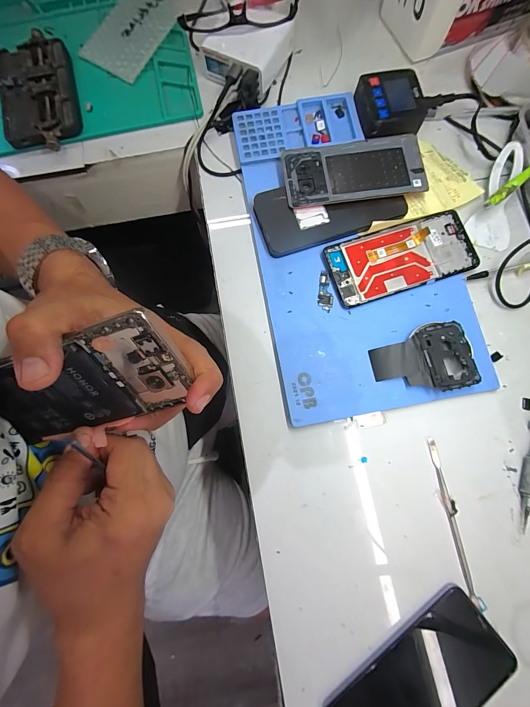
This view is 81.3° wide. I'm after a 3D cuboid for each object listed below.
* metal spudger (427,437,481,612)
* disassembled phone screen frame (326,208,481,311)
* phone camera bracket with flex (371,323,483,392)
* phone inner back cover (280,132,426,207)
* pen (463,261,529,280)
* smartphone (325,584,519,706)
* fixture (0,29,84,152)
[{"bbox_3d":[0.183,0.162,0.302,0.007,0.004,0.152,-10,79,-1],"label":"metal spudger"},{"bbox_3d":[0.154,-0.106,0.348,0.163,0.012,0.075,-18,79,-2],"label":"disassembled phone screen frame"},{"bbox_3d":[0.162,0.008,0.317,0.097,0.008,0.065,-12,76,4],"label":"phone camera bracket with flex"},{"bbox_3d":[0.102,-0.208,0.352,0.159,0.005,0.071,-7,79,0],"label":"phone inner back cover"},{"bbox_3d":[0.294,-0.101,0.347,0.143,0.009,0.006,-14,79,-2],"label":"pen"},{"bbox_3d":[0.136,0.292,0.267,0.162,0.013,0.085,-38,75,-9],"label":"smartphone"},{"bbox_3d":[-0.288,-0.328,0.391,0.095,0.022,0.170,-17,79,-2],"label":"fixture"}]

